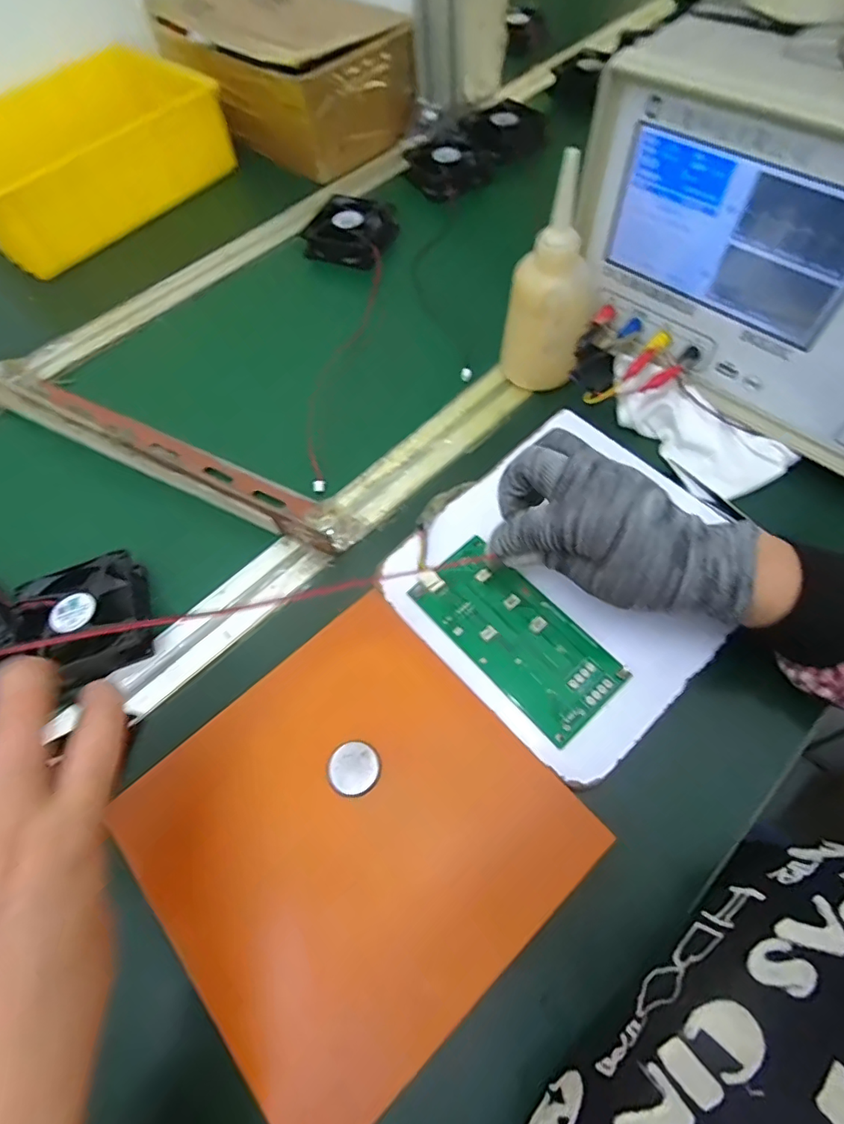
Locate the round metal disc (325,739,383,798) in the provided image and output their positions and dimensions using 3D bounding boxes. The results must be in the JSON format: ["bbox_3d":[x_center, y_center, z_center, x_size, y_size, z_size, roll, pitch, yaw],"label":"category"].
[{"bbox_3d":[-0.039,0.116,0.305,0.029,0.005,0.029,-2,61,3],"label":"round metal disc"}]

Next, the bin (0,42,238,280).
[{"bbox_3d":[-0.392,-0.459,0.617,0.204,0.084,0.292,35,69,21],"label":"bin"}]

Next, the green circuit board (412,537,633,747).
[{"bbox_3d":[0.059,0.043,0.341,0.064,0.008,0.132,-39,65,-16],"label":"green circuit board"}]

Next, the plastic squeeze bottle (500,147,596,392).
[{"bbox_3d":[0.099,-0.212,0.403,0.062,0.137,0.068,15,63,12],"label":"plastic squeeze bottle"}]

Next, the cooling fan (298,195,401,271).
[{"bbox_3d":[-0.077,-0.353,0.569,0.086,0.020,0.083,17,64,13],"label":"cooling fan"}]

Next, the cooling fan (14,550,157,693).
[{"bbox_3d":[-0.229,0.038,0.372,0.076,0.025,0.086,-28,63,-11],"label":"cooling fan"}]

